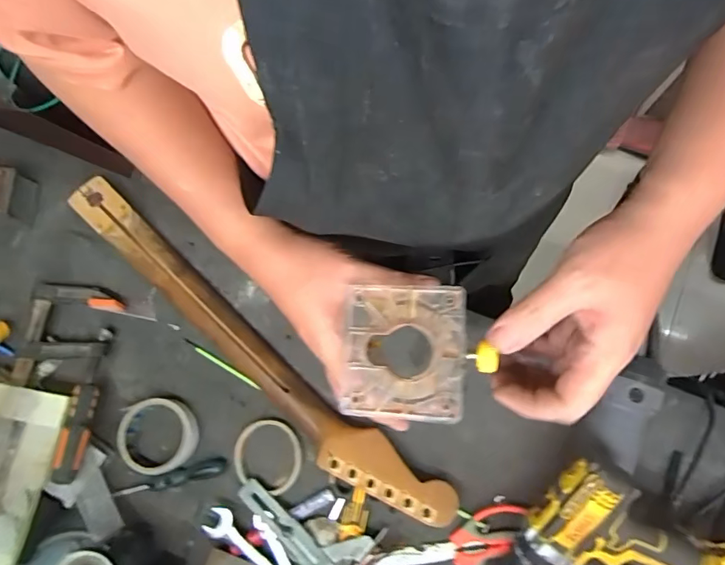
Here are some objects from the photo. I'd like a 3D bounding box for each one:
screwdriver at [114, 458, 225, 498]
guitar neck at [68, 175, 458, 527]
[{"bbox_3d":[-0.234,0.240,0.585,0.132,0.020,0.020,-14,76,0],"label":"screwdriver"},{"bbox_3d":[-0.155,0.080,0.612,0.645,0.038,0.079,39,82,11],"label":"guitar neck"}]

